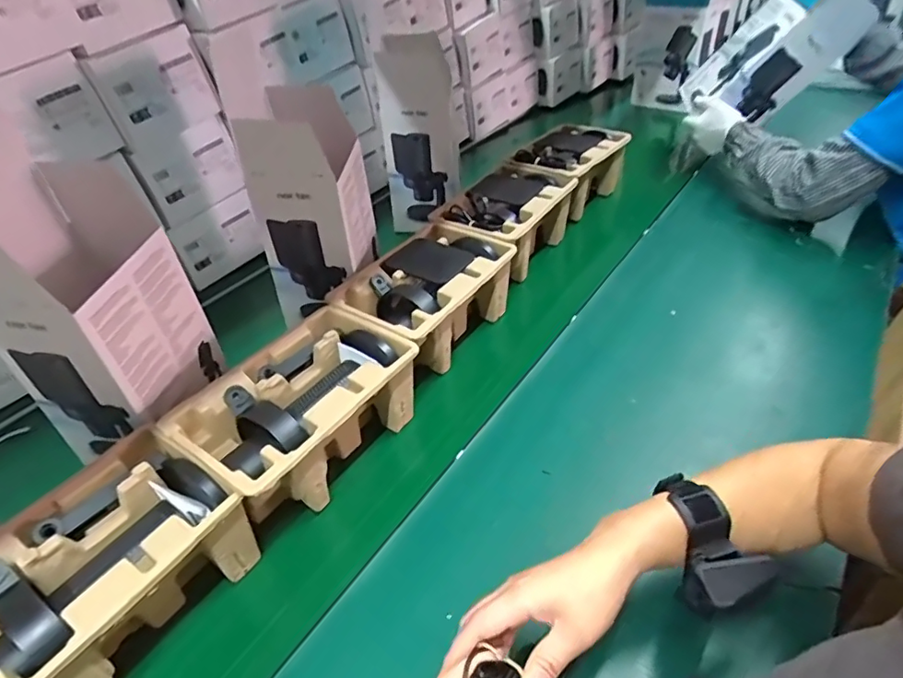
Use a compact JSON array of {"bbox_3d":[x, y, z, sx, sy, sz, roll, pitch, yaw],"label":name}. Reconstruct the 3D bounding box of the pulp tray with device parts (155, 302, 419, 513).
[{"bbox_3d":[-0.154,0.079,0.567,0.147,0.101,0.221,22,47,30],"label":"pulp tray with device parts"}]

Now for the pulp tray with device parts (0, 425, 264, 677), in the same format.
[{"bbox_3d":[-0.290,0.199,0.437,0.148,0.104,0.215,22,47,30],"label":"pulp tray with device parts"}]

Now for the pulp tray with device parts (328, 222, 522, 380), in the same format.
[{"bbox_3d":[-0.031,-0.050,0.711,0.148,0.100,0.227,23,48,31],"label":"pulp tray with device parts"}]

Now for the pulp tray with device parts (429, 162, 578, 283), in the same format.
[{"bbox_3d":[0.090,-0.184,0.863,0.156,0.105,0.231,19,46,28],"label":"pulp tray with device parts"}]

